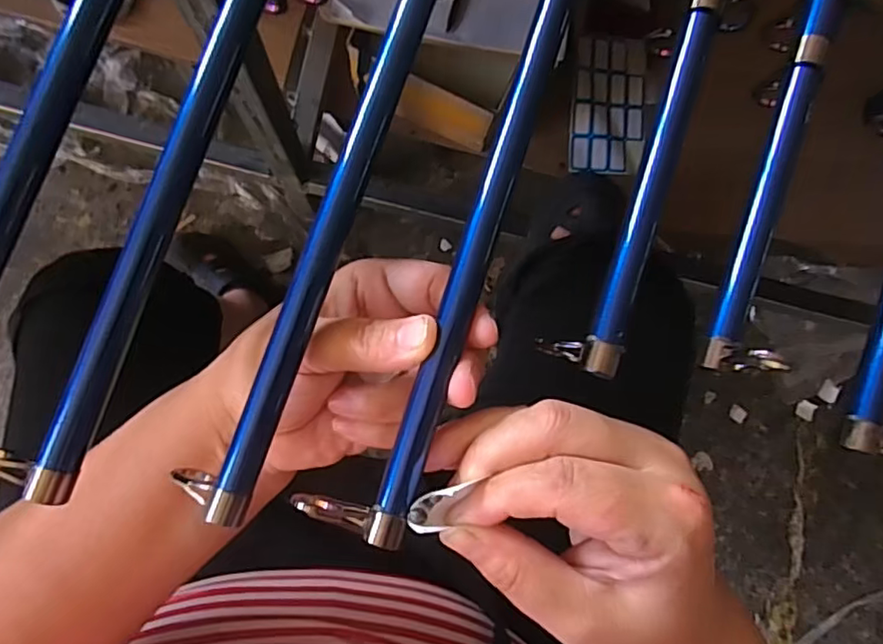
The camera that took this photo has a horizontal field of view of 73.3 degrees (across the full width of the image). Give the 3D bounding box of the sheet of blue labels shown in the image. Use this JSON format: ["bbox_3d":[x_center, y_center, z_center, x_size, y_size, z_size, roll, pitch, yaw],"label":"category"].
[{"bbox_3d":[0.259,-0.332,0.912,0.113,0.007,0.205,4,89,-6],"label":"sheet of blue labels"}]

